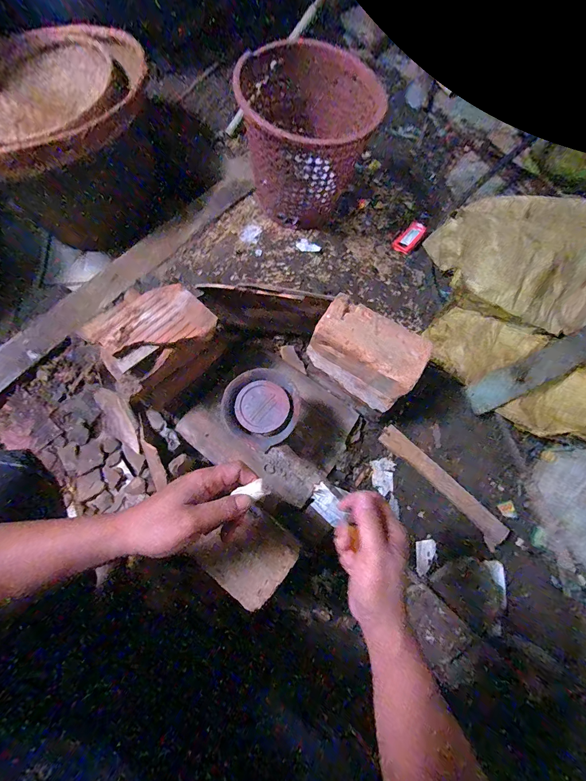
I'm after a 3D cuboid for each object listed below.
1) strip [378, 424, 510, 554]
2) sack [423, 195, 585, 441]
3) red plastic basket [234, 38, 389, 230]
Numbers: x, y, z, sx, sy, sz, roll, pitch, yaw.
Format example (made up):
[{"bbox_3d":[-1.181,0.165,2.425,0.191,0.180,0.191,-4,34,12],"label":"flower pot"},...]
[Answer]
[{"bbox_3d":[0.312,0.196,0.680,0.049,0.012,0.316,-45,80,-2],"label":"strip"},{"bbox_3d":[0.572,-0.193,0.735,0.517,0.130,0.544,17,72,2],"label":"sack"},{"bbox_3d":[0.035,-0.560,0.760,0.283,0.267,0.242,3,72,-3],"label":"red plastic basket"}]

